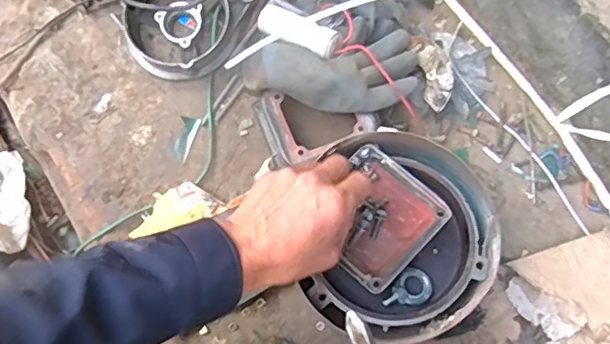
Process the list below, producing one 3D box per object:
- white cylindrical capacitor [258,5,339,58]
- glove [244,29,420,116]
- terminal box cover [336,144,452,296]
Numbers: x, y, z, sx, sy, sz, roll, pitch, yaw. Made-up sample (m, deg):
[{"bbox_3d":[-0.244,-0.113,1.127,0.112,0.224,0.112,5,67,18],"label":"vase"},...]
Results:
[{"bbox_3d":[-0.010,-0.159,0.646,0.101,0.032,0.034,30,72,34],"label":"white cylindrical capacitor"},{"bbox_3d":[0.032,-0.097,0.614,0.186,0.066,0.090,-14,73,-6],"label":"glove"},{"bbox_3d":[0.067,0.043,0.561,0.106,0.021,0.112,43,76,11],"label":"terminal box cover"}]

